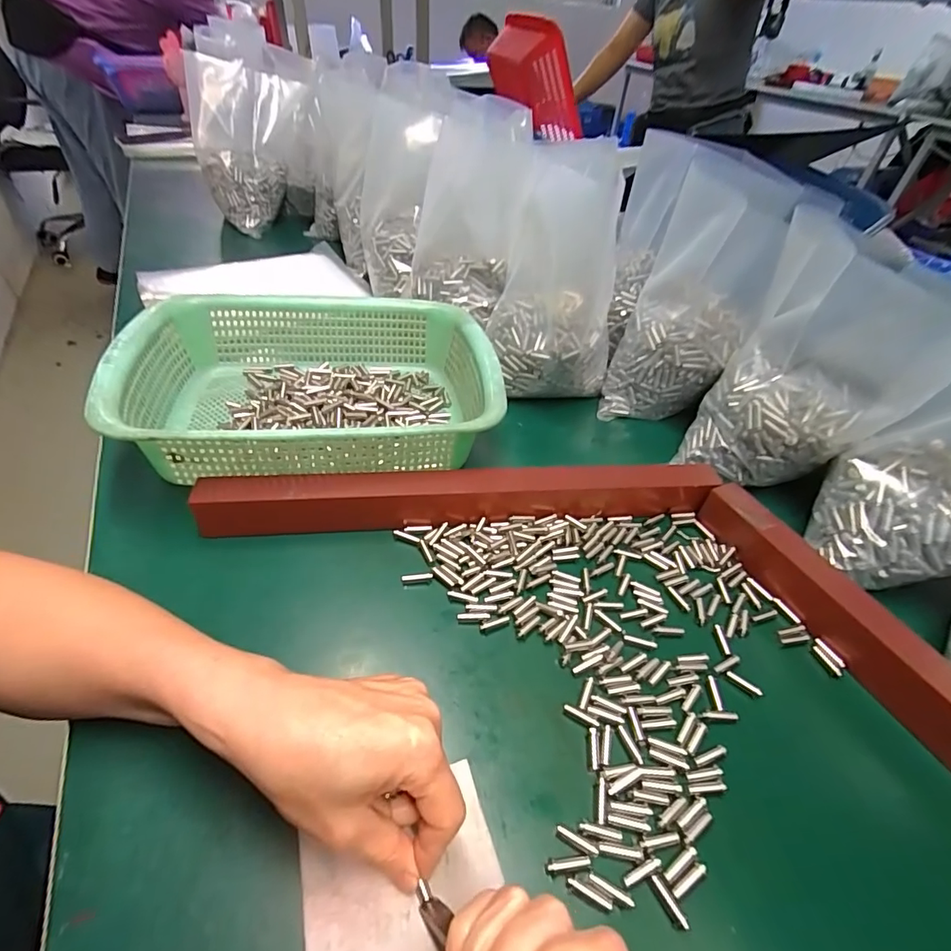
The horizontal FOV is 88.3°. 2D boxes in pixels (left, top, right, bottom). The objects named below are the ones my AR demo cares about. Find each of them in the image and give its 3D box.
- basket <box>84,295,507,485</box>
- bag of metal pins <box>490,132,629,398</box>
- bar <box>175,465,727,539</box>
[{"bbox_3d":[-0.132,-0.082,0.429,0.287,0.078,0.215,-4,45,-9],"label":"basket"},{"bbox_3d":[0.089,-0.212,0.502,0.125,0.069,0.259,10,86,3],"label":"bag of metal pins"},{"bbox_3d":[-0.004,0.016,0.380,0.384,0.034,0.028,-3,45,-8],"label":"bar"}]

